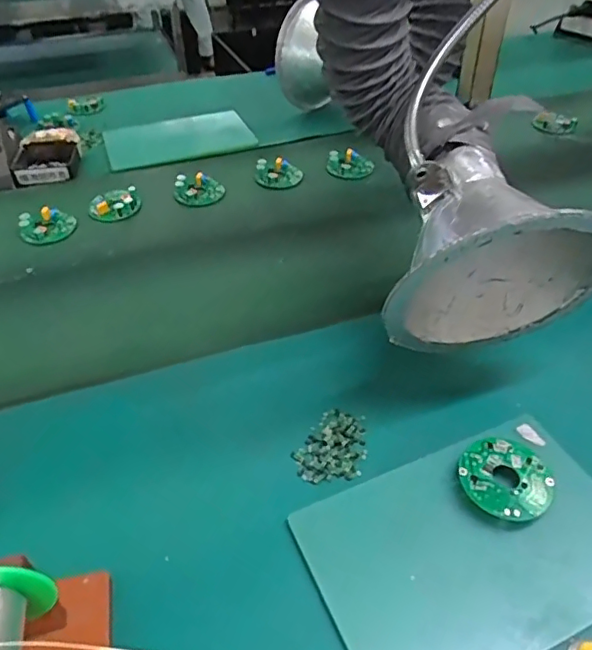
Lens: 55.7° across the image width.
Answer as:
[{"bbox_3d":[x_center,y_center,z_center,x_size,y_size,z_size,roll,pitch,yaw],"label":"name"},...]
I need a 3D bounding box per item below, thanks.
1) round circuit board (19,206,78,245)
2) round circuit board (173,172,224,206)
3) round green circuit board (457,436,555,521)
[{"bbox_3d":[-0.306,-0.124,0.693,0.064,0.021,0.056,-19,44,-21],"label":"round circuit board"},{"bbox_3d":[-0.131,-0.183,0.754,0.062,0.014,0.057,4,57,-7],"label":"round circuit board"},{"bbox_3d":[0.154,0.115,0.414,0.064,0.018,0.063,0,41,0],"label":"round green circuit board"}]

